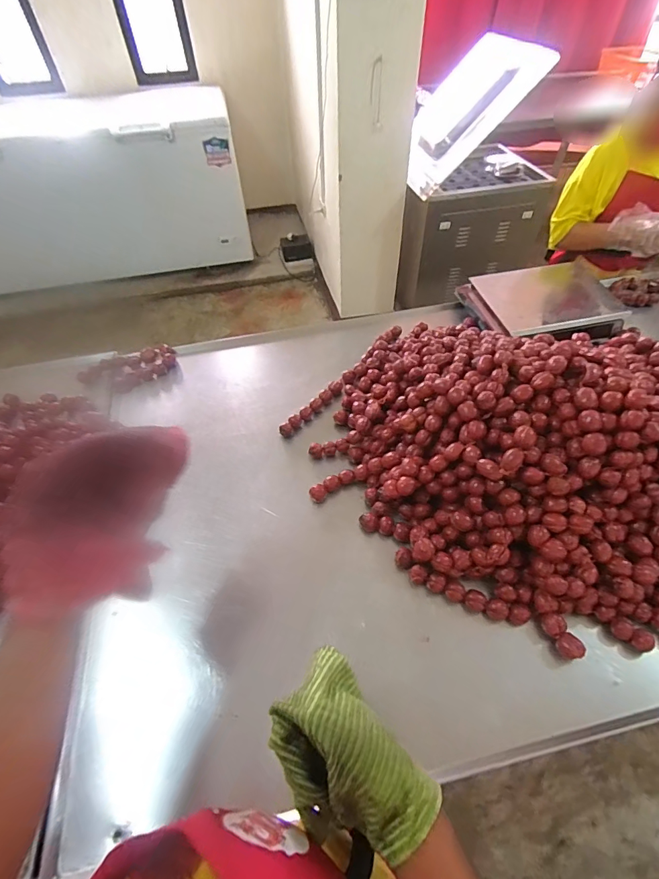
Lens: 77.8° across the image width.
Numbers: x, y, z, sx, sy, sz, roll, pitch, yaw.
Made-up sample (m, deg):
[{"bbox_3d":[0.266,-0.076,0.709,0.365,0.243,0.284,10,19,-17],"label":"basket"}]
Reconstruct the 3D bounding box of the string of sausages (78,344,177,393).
[{"bbox_3d":[-0.557,-0.190,1.131,0.259,0.046,0.130,-8,52,-5],"label":"string of sausages"}]

